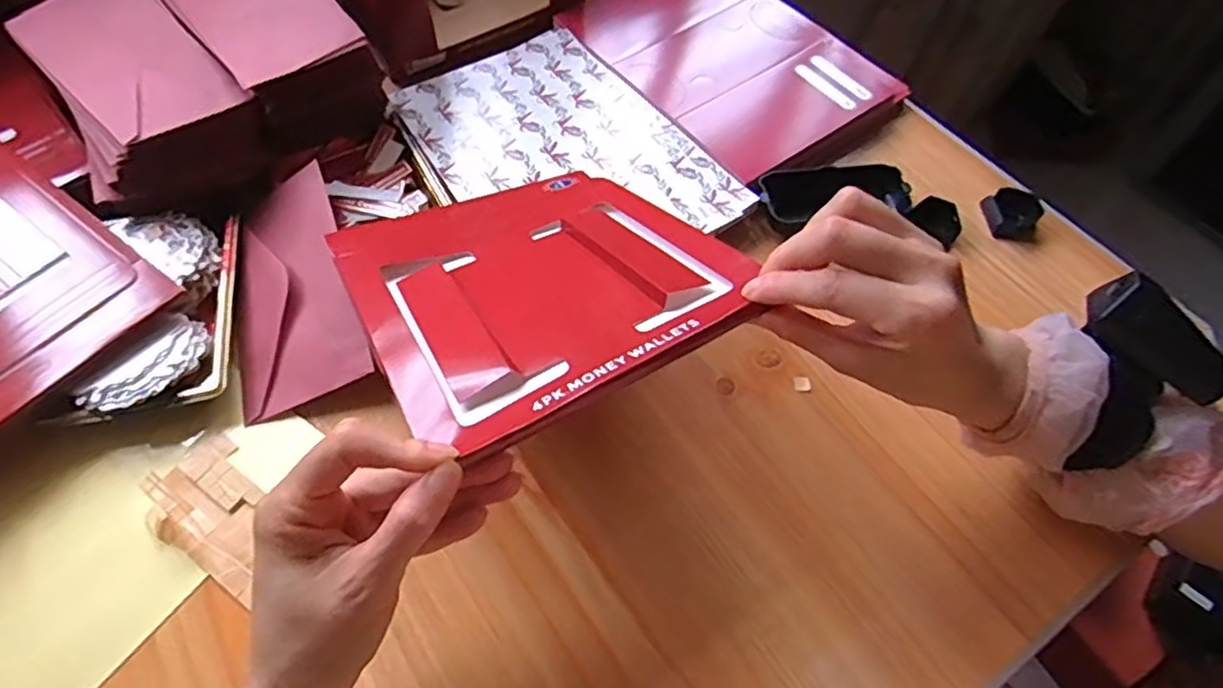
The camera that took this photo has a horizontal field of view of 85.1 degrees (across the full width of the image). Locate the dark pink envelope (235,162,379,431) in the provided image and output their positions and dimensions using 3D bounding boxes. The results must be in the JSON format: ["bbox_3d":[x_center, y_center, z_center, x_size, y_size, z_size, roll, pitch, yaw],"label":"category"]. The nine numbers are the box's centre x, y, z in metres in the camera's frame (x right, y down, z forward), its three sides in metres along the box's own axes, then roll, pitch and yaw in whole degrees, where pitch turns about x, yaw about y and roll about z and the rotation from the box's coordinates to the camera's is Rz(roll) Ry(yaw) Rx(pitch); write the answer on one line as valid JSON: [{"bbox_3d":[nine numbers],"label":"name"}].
[{"bbox_3d":[-0.220,-0.041,0.460,0.085,0.005,0.175,-24,67,5],"label":"dark pink envelope"}]

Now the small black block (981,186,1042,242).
[{"bbox_3d":[0.315,-0.101,0.518,0.041,0.015,0.039,-3,58,-3],"label":"small black block"}]

